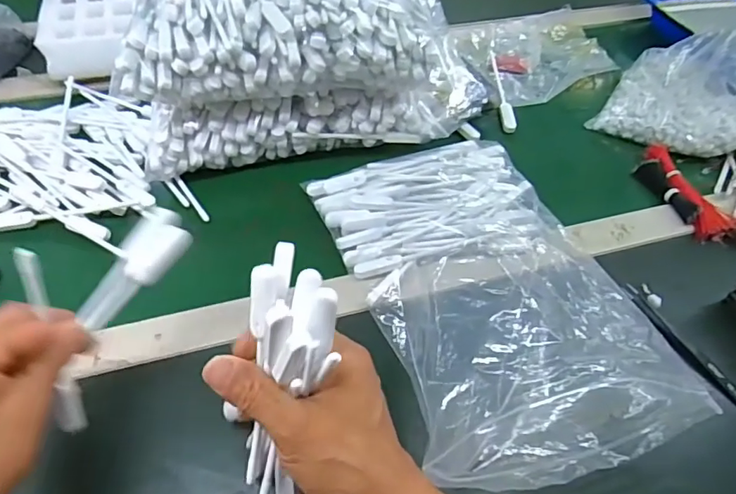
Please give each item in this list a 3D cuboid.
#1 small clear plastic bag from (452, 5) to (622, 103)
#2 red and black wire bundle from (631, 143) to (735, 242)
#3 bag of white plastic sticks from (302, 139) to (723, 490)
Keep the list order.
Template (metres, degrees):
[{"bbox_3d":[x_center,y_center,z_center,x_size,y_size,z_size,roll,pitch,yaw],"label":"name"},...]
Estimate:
[{"bbox_3d":[0.228,-0.269,0.712,0.208,0.027,0.183,-11,54,-12],"label":"small clear plastic bag"},{"bbox_3d":[0.338,-0.064,0.551,0.049,0.021,0.133,-14,54,-14],"label":"red and black wire bundle"},{"bbox_3d":[0.093,0.014,0.429,0.205,0.100,0.325,-12,54,-13],"label":"bag of white plastic sticks"}]

